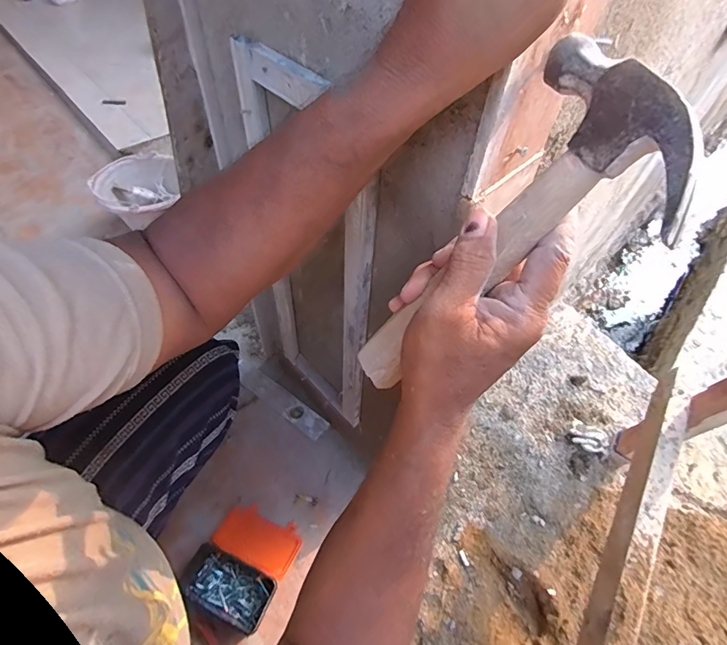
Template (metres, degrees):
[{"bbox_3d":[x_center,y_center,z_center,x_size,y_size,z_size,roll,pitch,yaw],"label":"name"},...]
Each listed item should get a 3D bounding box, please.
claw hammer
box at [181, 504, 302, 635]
[{"bbox_3d":[0.071,-0.035,0.262,0.033,0.246,0.111,14,42,-38],"label":"claw hammer"},{"bbox_3d":[-0.203,0.407,0.710,0.149,0.043,0.165,22,54,13],"label":"box"}]

